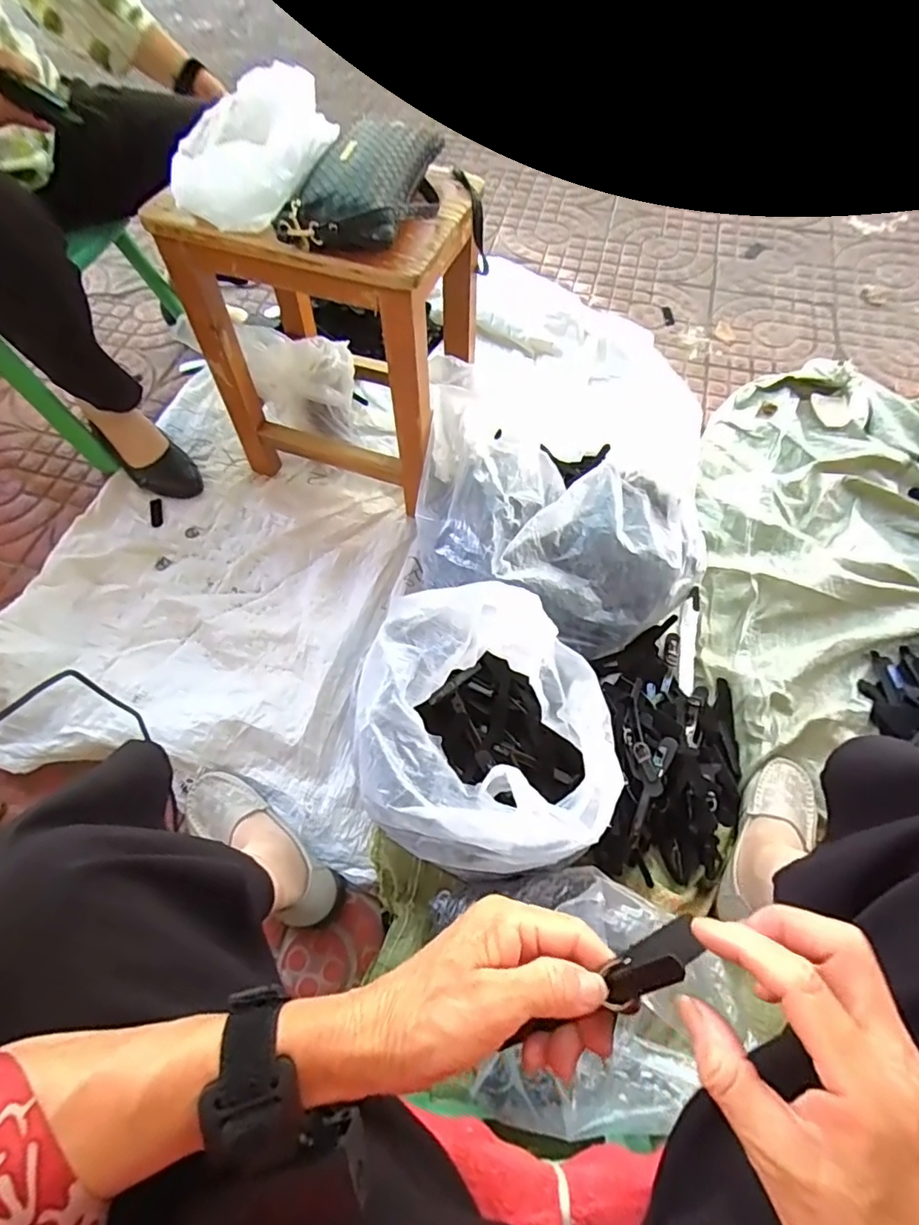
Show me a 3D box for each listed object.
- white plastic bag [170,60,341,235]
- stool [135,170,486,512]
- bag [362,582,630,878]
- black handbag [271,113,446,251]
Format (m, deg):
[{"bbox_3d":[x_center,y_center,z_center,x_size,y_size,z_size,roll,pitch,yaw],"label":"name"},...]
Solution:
[{"bbox_3d":[-0.214,-0.487,0.582,0.158,0.061,0.202,-2,64,-1],"label":"white plastic bag"},{"bbox_3d":[-0.152,-0.371,0.760,0.305,0.353,0.227,21,65,11],"label":"stool"},{"bbox_3d":[0.028,0.126,0.587,0.258,0.162,0.251,6,64,3],"label":"bag"},{"bbox_3d":[-0.089,-0.444,0.577,0.125,0.048,0.216,23,66,11],"label":"black handbag"}]

